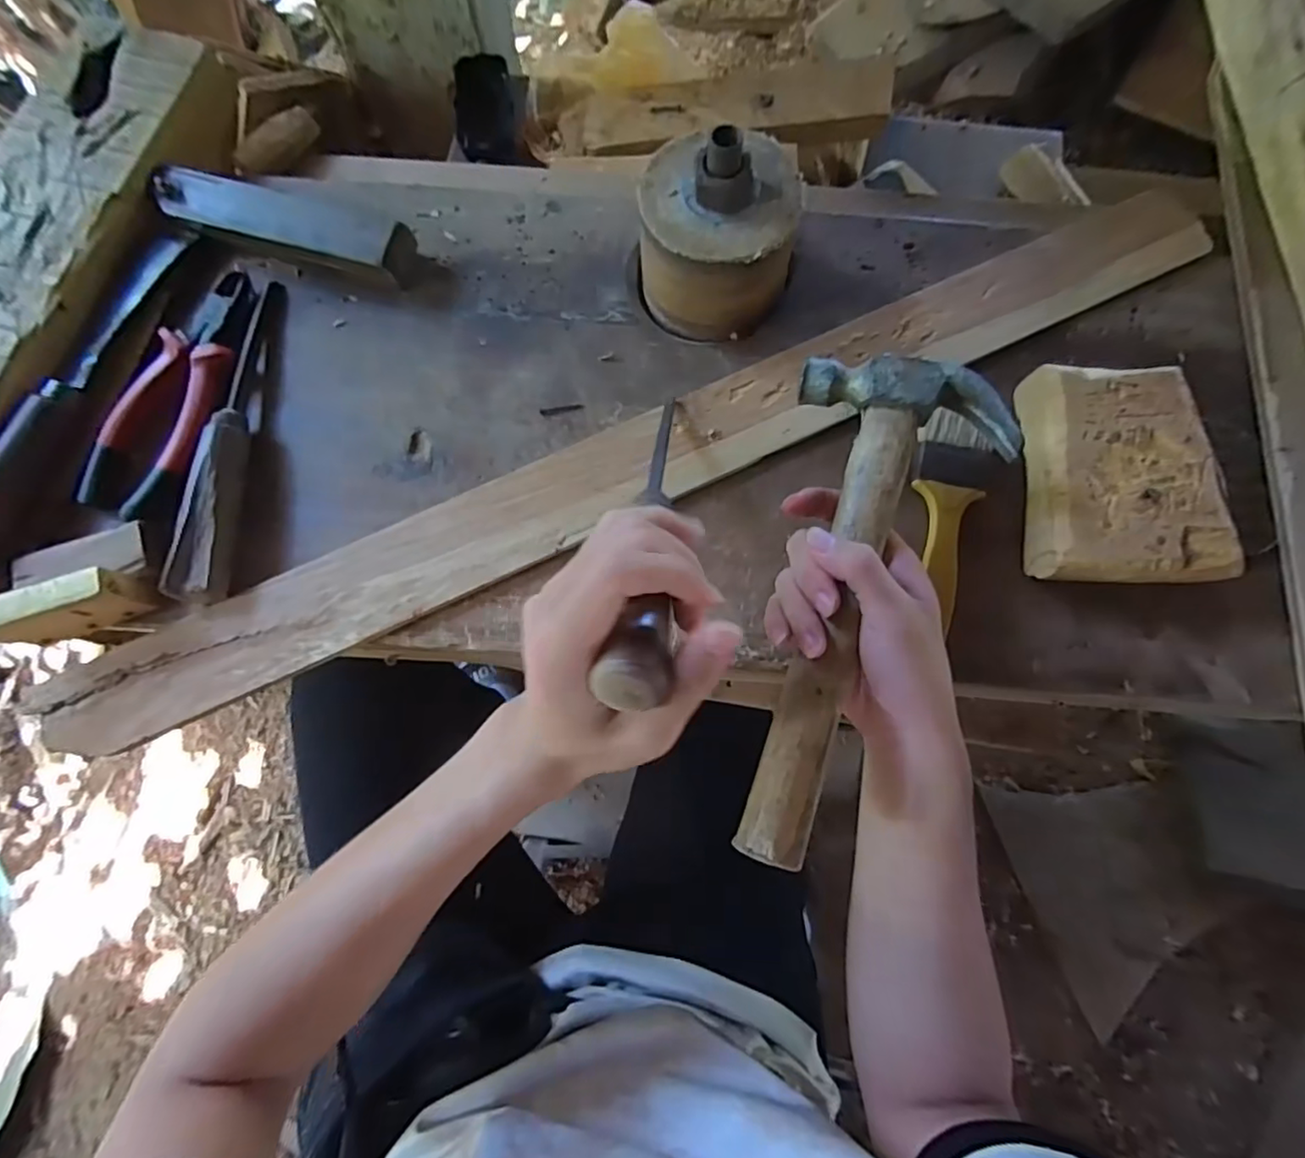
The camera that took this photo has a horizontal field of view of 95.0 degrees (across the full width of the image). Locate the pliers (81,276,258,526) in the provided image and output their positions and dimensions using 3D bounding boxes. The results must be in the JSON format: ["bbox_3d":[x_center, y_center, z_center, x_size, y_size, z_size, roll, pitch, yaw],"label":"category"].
[{"bbox_3d":[-0.324,-0.132,0.405,0.074,0.017,0.184,9,77,1],"label":"pliers"}]

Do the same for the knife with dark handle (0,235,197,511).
[{"bbox_3d":[-0.388,-0.132,0.399,0.022,0.024,0.259,20,78,4],"label":"knife with dark handle"}]

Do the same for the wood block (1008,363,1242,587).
[{"bbox_3d":[0.284,-0.062,0.364,0.098,0.034,0.131,3,77,0],"label":"wood block"}]

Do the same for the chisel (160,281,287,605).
[{"bbox_3d":[-0.283,-0.100,0.398,0.027,0.028,0.234,0,77,-1],"label":"chisel"}]

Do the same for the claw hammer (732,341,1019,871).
[{"bbox_3d":[0.107,0.012,0.316,0.107,0.032,0.274,17,82,3],"label":"claw hammer"}]

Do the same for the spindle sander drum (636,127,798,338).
[{"bbox_3d":[0.040,-0.225,0.388,0.100,0.098,0.097,0,77,-1],"label":"spindle sander drum"}]

